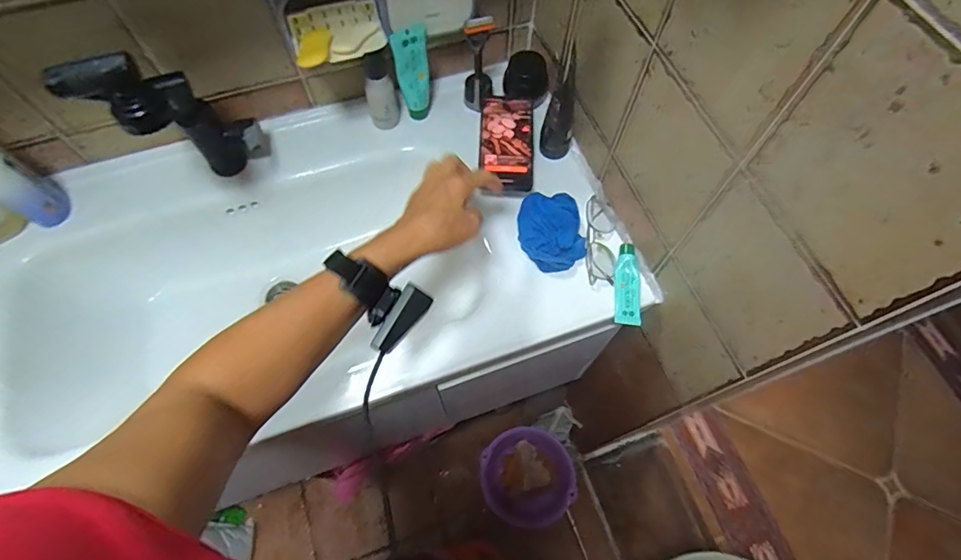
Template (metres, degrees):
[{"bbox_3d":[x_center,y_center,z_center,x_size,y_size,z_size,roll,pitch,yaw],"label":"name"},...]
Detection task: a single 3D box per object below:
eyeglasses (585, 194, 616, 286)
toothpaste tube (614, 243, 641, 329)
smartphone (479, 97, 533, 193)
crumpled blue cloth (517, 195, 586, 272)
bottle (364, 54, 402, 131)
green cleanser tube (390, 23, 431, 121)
[{"bbox_3d":[0.167,-0.055,0.651,0.042,0.019,0.129,6,65,1],"label":"eyeglasses"},{"bbox_3d":[0.197,0.006,0.620,0.033,0.017,0.109,7,65,2],"label":"toothpaste tube"},{"bbox_3d":[0.039,-0.200,0.676,0.077,0.015,0.161,0,68,-2],"label":"smartphone"},{"bbox_3d":[0.096,-0.071,0.637,0.085,0.049,0.110,-10,66,-6],"label":"crumpled blue cloth"},{"bbox_3d":[-0.146,-0.270,0.690,0.050,0.105,0.034,-10,66,-6],"label":"bottle"},{"bbox_3d":[-0.099,-0.297,0.680,0.048,0.147,0.026,-16,61,-9],"label":"green cleanser tube"}]

